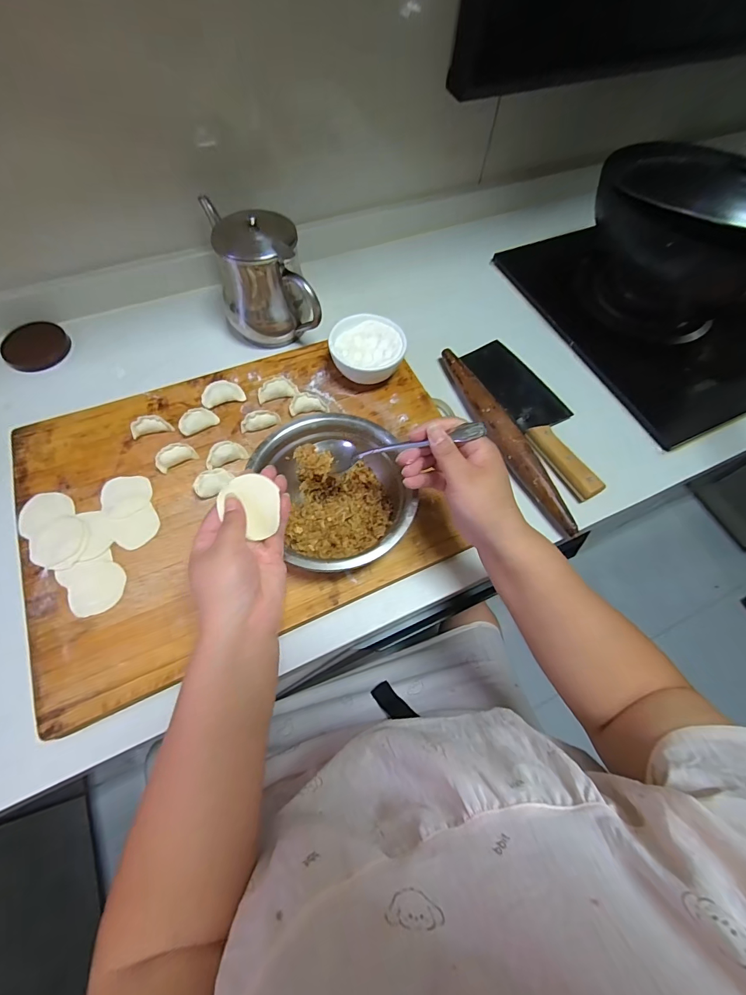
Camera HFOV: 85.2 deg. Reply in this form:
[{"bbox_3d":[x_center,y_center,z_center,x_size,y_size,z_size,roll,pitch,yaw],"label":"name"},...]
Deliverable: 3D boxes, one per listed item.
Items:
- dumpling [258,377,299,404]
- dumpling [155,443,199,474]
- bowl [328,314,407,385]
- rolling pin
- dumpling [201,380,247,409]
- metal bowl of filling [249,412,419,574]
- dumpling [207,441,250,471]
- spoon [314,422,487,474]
[{"bbox_3d":[-0.123,-0.138,0.525,0.050,0.021,0.024,-11,65,-7],"label":"dumpling"},{"bbox_3d":[-0.231,-0.049,0.473,0.044,0.020,0.019,-28,68,-15],"label":"dumpling"},{"bbox_3d":[-0.007,-0.184,0.530,0.093,0.052,0.094,1,64,-2],"label":"bowl"},{"bbox_3d":[0.168,-0.084,0.529,0.031,0.031,0.298,-21,67,-12],"label":"rolling pin"},{"bbox_3d":[-0.192,-0.131,0.517,0.050,0.023,0.027,-26,68,-14],"label":"dumpling"},{"bbox_3d":[-0.040,0.000,0.437,0.155,0.063,0.170,-31,69,-16],"label":"metal bowl of filling"},{"bbox_3d":[-0.174,-0.050,0.478,0.046,0.023,0.022,-27,68,-15],"label":"dumpling"},{"bbox_3d":[0.020,-0.051,0.370,0.160,0.018,0.030,-9,61,25],"label":"spoon"}]

